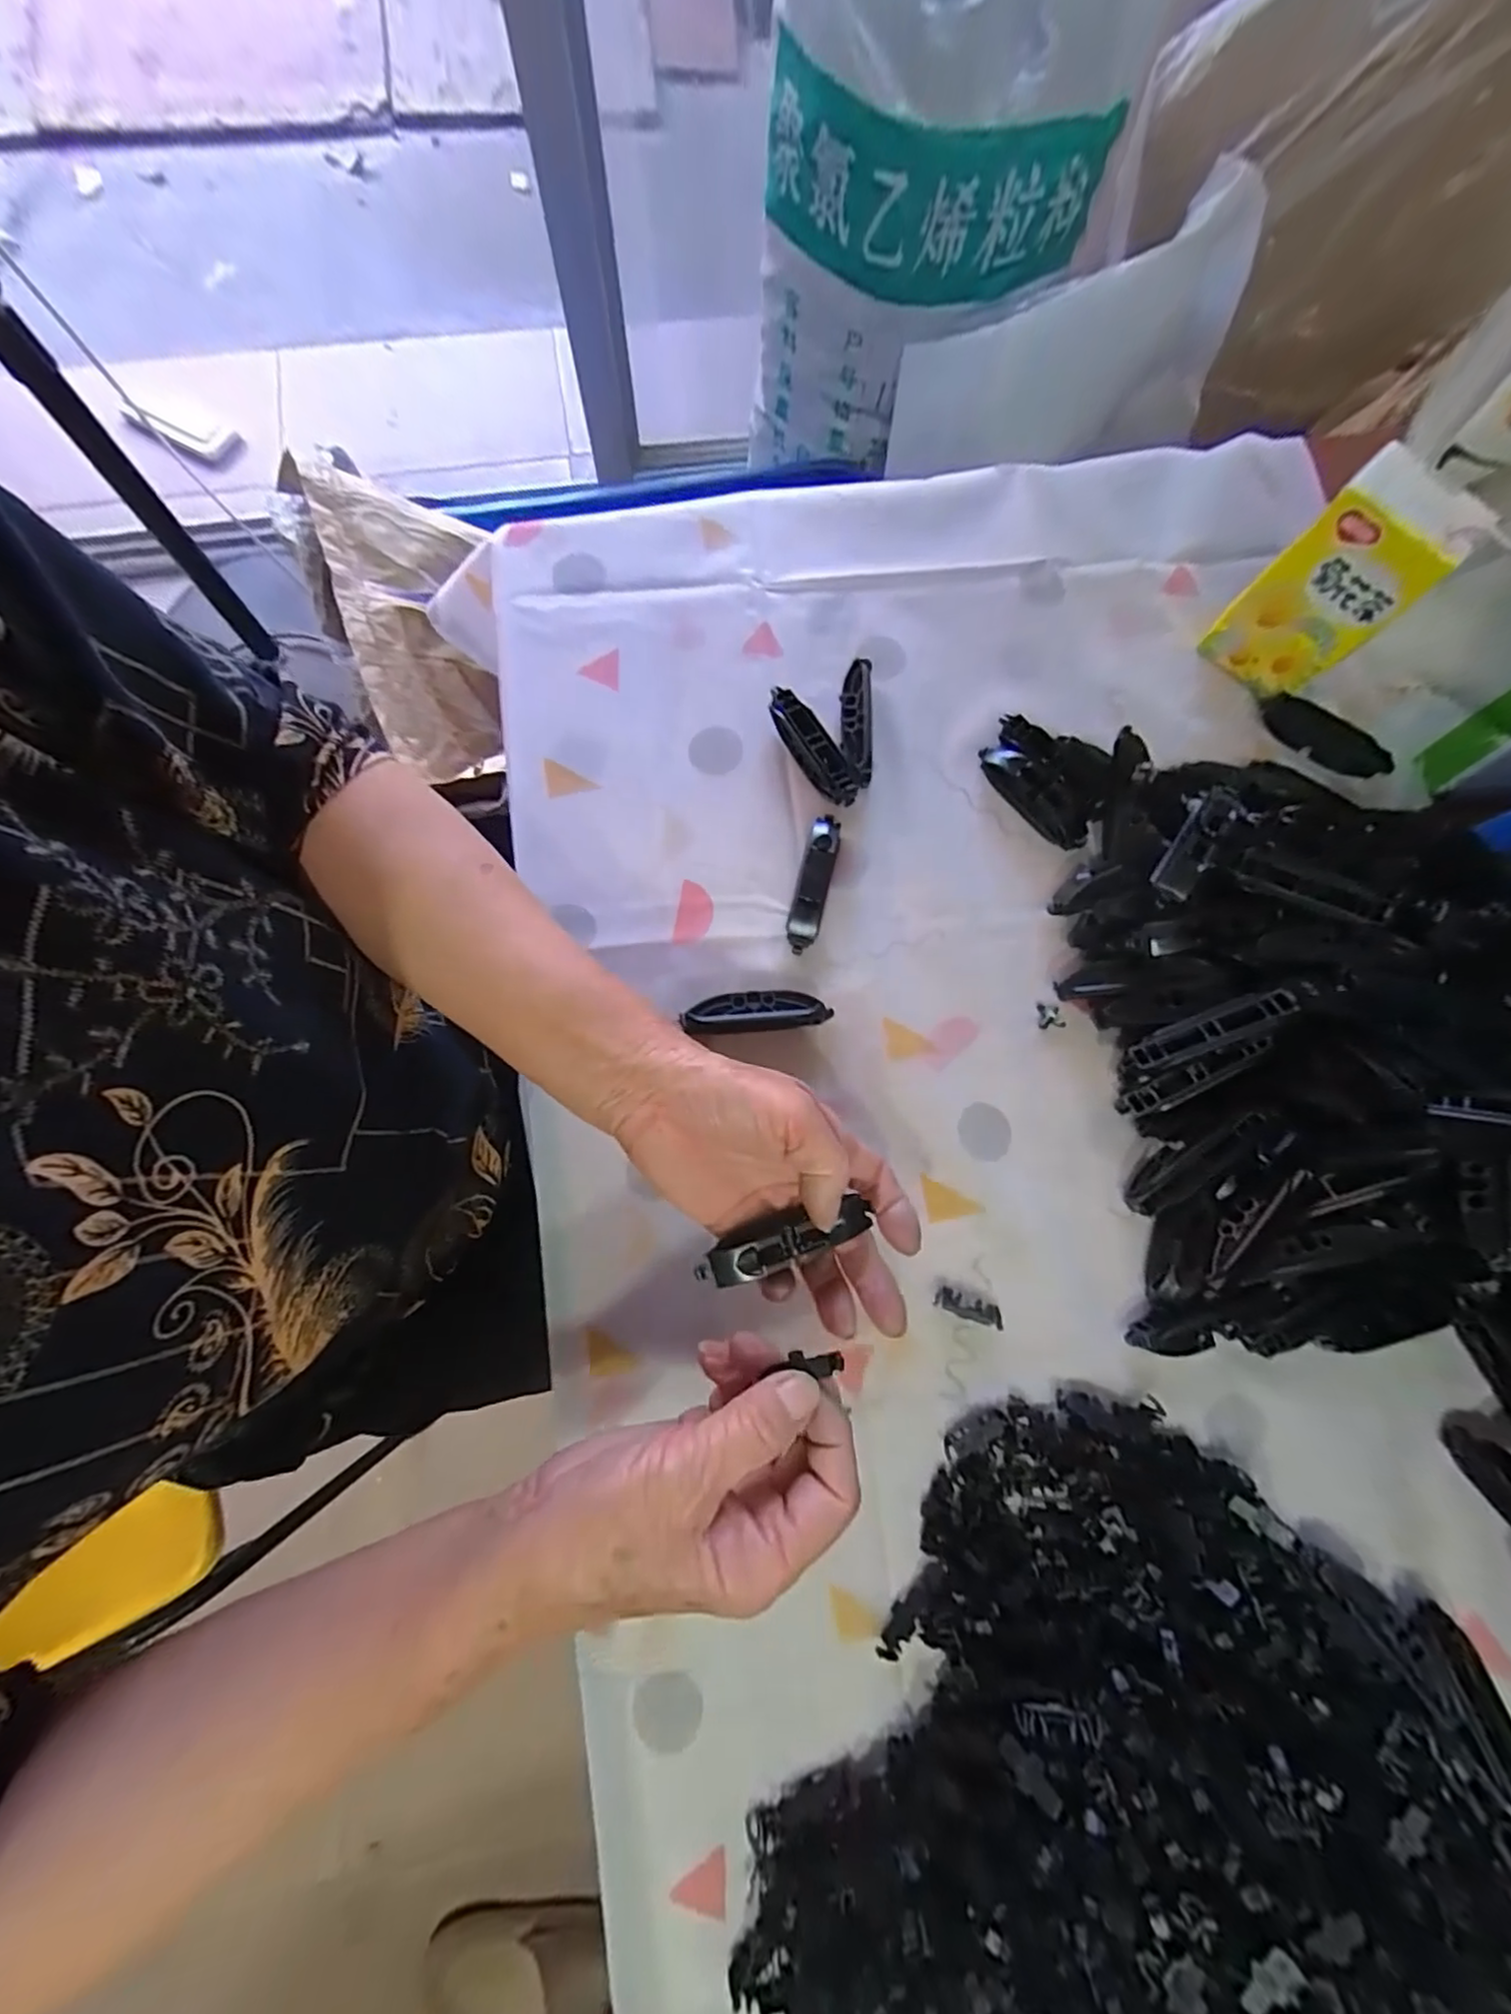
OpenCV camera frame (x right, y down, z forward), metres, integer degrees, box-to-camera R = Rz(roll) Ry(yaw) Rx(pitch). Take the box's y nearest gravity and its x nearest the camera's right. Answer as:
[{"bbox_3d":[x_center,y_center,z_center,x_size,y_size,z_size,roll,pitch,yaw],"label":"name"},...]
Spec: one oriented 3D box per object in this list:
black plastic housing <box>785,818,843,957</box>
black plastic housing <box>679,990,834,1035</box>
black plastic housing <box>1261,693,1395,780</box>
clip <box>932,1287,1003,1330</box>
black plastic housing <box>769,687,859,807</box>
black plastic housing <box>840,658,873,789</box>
[{"bbox_3d":[0.033,-0.071,0.363,0.019,0.018,0.079,14,79,1],"label":"black plastic housing"},{"bbox_3d":[0.001,0.003,0.348,0.079,0.017,0.021,-8,79,-3],"label":"black plastic housing"},{"bbox_3d":[0.358,-0.170,0.400,0.080,0.016,0.021,29,79,4],"label":"black plastic housing"},{"bbox_3d":[0.112,0.157,0.330,0.036,0.004,0.011,19,79,2],"label":"clip"},{"bbox_3d":[0.035,-0.155,0.381,0.020,0.018,0.080,-32,81,-8],"label":"black plastic housing"},{"bbox_3d":[0.061,-0.171,0.385,0.018,0.016,0.078,1,79,-1],"label":"black plastic housing"}]

